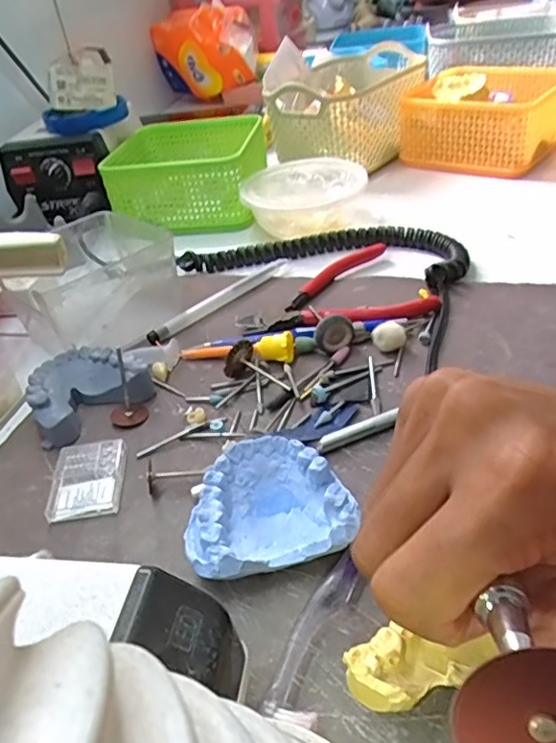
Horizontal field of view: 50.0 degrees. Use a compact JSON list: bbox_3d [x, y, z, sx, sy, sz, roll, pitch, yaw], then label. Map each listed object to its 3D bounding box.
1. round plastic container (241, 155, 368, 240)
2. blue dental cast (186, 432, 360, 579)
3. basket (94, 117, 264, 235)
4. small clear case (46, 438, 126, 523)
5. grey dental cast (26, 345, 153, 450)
[{"bbox_3d":[0.023,-0.147,0.516,0.101,0.043,0.101,-5,38,4],"label":"round plastic container"},{"bbox_3d":[-0.004,0.059,0.255,0.066,0.029,0.057,-11,38,-4],"label":"blue dental cast"},{"bbox_3d":[-0.083,-0.190,0.571,0.131,0.062,0.136,-1,38,9],"label":"basket"},{"bbox_3d":[-0.096,0.054,0.299,0.034,0.006,0.046,-9,38,-1],"label":"small clear case"},{"bbox_3d":[-0.109,0.008,0.345,0.066,0.022,0.054,-22,40,-18],"label":"grey dental cast"}]

